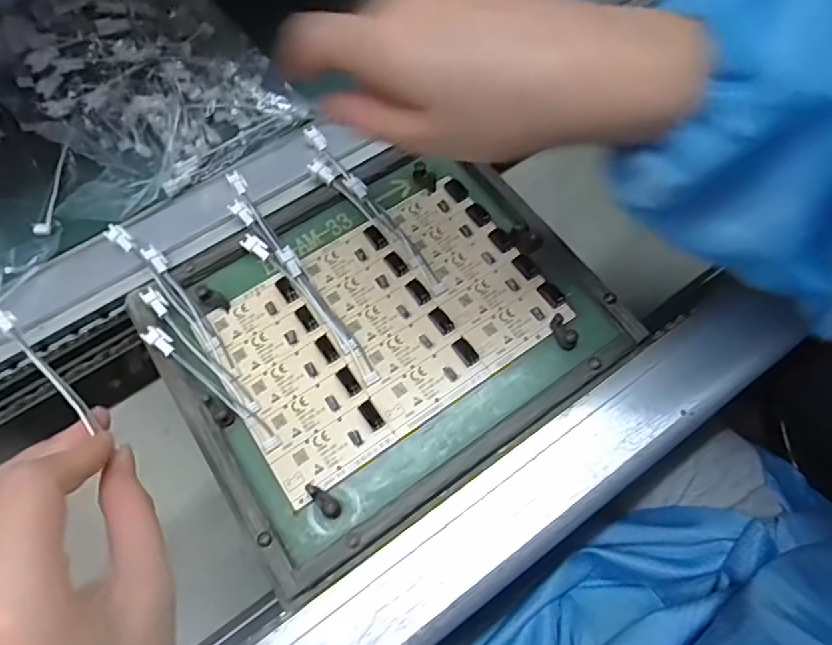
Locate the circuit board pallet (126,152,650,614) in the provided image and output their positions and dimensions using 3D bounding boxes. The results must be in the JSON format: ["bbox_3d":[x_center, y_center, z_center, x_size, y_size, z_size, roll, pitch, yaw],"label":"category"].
[{"bbox_3d":[-0.020,0.001,0.315,0.233,0.017,0.196,-33,70,-14],"label":"circuit board pallet"}]

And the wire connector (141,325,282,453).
[{"bbox_3d":[-0.114,0.035,0.295,0.096,0.016,0.011,37,71,15],"label":"wire connector"}]

